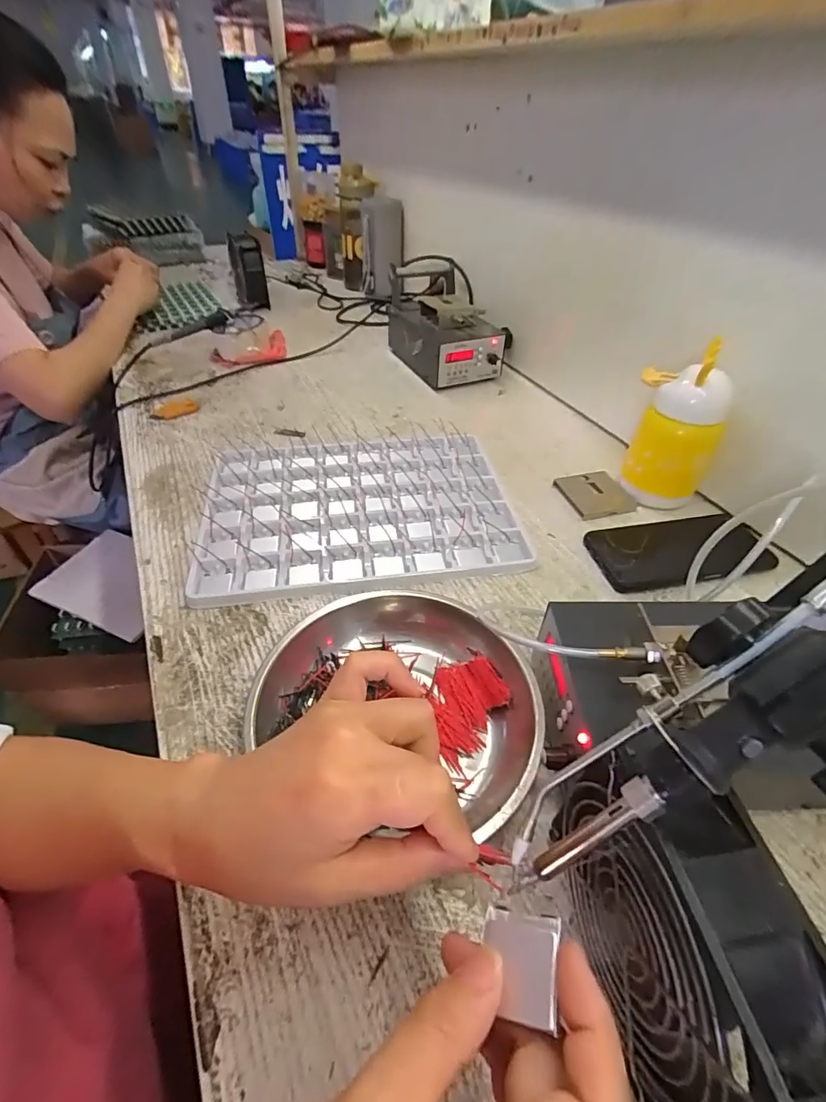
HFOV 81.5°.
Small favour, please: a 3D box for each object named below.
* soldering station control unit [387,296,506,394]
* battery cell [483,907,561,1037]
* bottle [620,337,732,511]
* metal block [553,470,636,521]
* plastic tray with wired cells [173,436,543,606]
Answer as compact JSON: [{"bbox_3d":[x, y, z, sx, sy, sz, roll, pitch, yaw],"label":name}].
[{"bbox_3d":[0.046,-0.339,0.758,0.118,0.085,0.197,-20,48,-20],"label":"soldering station control unit"},{"bbox_3d":[0.037,0.143,0.167,0.027,0.004,0.030,-14,34,31],"label":"battery cell"},{"bbox_3d":[0.261,-0.118,0.482,0.067,0.147,0.071,1,44,-1],"label":"bottle"},{"bbox_3d":[0.199,-0.063,0.526,0.067,0.006,0.069,-9,45,-10],"label":"metal block"},{"bbox_3d":[-0.058,-0.048,0.499,0.307,0.012,0.229,-5,45,-6],"label":"plastic tray with wired cells"}]

